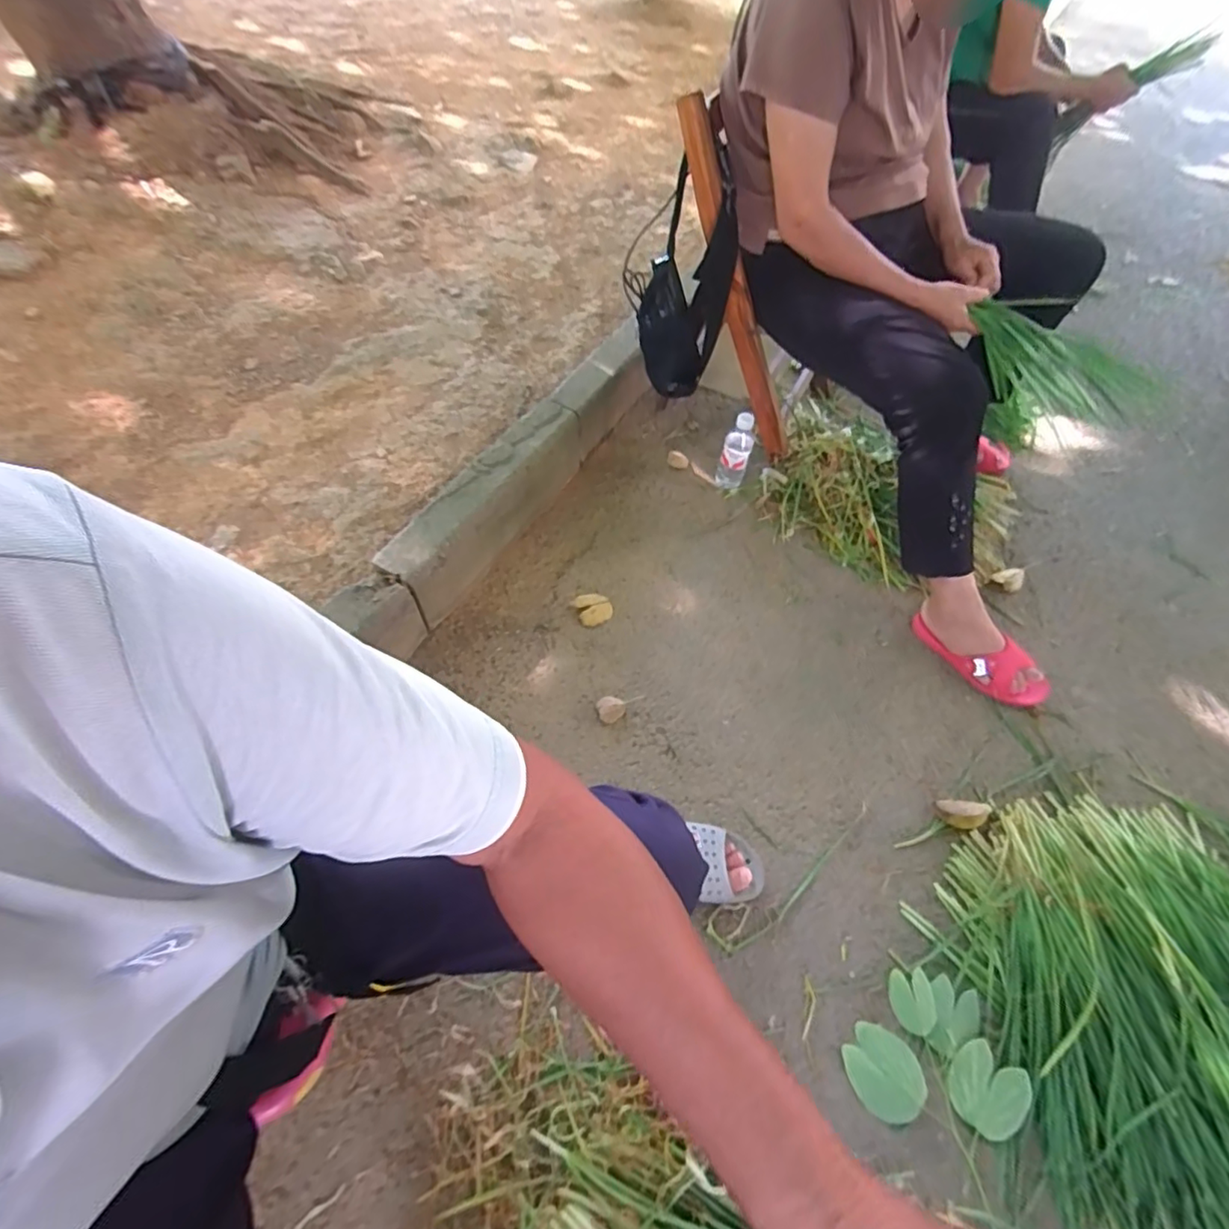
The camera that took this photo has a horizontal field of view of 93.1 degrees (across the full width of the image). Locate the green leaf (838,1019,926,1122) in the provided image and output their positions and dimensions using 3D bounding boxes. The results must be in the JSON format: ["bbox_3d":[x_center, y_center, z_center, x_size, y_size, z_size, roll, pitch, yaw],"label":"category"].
[{"bbox_3d":[0.335,0.568,0.723,0.087,0.011,0.096,-39,67,-24],"label":"green leaf"}]

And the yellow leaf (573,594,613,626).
[{"bbox_3d":[-0.037,-0.013,1.061,0.065,0.022,0.066,-16,60,-13],"label":"yellow leaf"}]

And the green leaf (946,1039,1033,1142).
[{"bbox_3d":[0.458,0.581,0.707,0.088,0.014,0.087,1,57,-2],"label":"green leaf"}]

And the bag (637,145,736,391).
[{"bbox_3d":[0.127,-0.591,1.103,0.106,0.317,0.153,-32,65,-22],"label":"bag"}]

